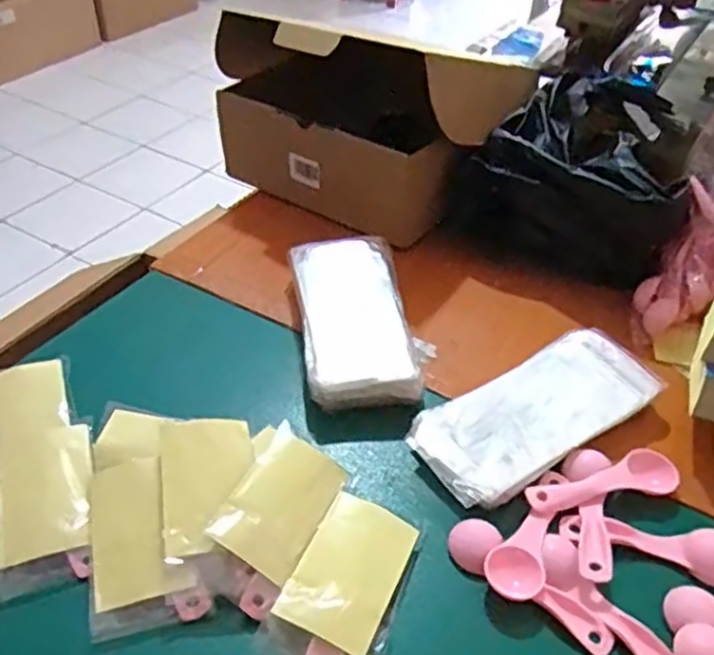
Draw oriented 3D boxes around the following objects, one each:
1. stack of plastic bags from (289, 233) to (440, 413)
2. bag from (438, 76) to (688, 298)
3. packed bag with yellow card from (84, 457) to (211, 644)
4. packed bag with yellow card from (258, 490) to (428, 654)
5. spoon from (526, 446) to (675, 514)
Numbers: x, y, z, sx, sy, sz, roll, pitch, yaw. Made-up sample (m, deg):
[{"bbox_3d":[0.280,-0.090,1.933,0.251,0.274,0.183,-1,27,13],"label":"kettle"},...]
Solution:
[{"bbox_3d":[0.000,-0.006,0.601,0.100,0.048,0.188,-5,43,-9],"label":"stack of plastic bags"},{"bbox_3d":[0.241,-0.163,0.727,0.201,0.136,0.232,22,46,20],"label":"bag"},{"bbox_3d":[-0.139,0.134,0.435,0.065,0.013,0.106,-19,59,-7],"label":"packed bag with yellow card"},{"bbox_3d":[-0.005,0.161,0.429,0.067,0.022,0.113,18,44,16],"label":"packed bag with yellow card"},{"bbox_3d":[0.172,0.111,0.485,0.109,0.012,0.033,-13,44,-17],"label":"spoon"}]

